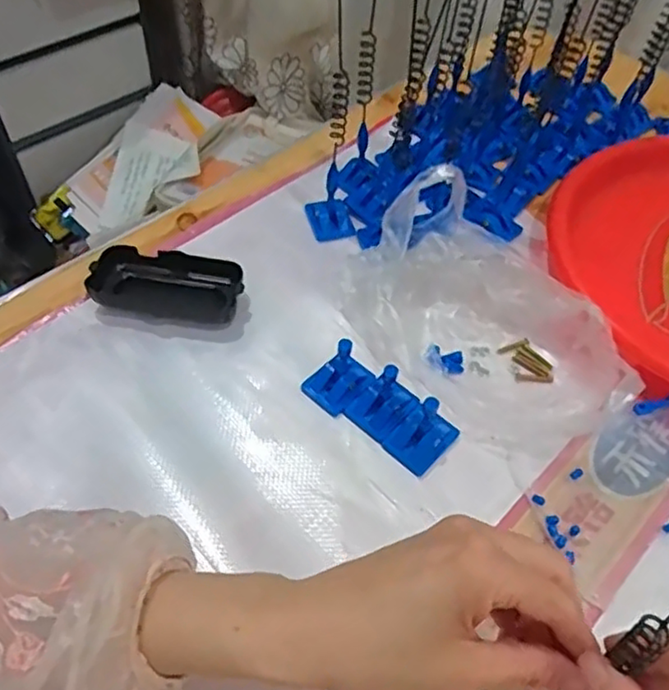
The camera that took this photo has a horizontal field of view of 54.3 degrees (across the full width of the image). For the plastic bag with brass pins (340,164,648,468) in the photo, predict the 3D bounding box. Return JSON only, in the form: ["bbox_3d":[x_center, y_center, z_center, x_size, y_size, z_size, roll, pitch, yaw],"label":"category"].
[{"bbox_3d":[0.106,-0.022,0.446,0.132,0.086,0.197,-31,60,-24],"label":"plastic bag with brass pins"}]

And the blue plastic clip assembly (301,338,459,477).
[{"bbox_3d":[0.030,0.036,0.430,0.100,0.045,0.040,33,58,21],"label":"blue plastic clip assembly"}]

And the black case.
[{"bbox_3d":[-0.123,-0.045,0.490,0.107,0.028,0.050,8,52,3],"label":"black case"}]

